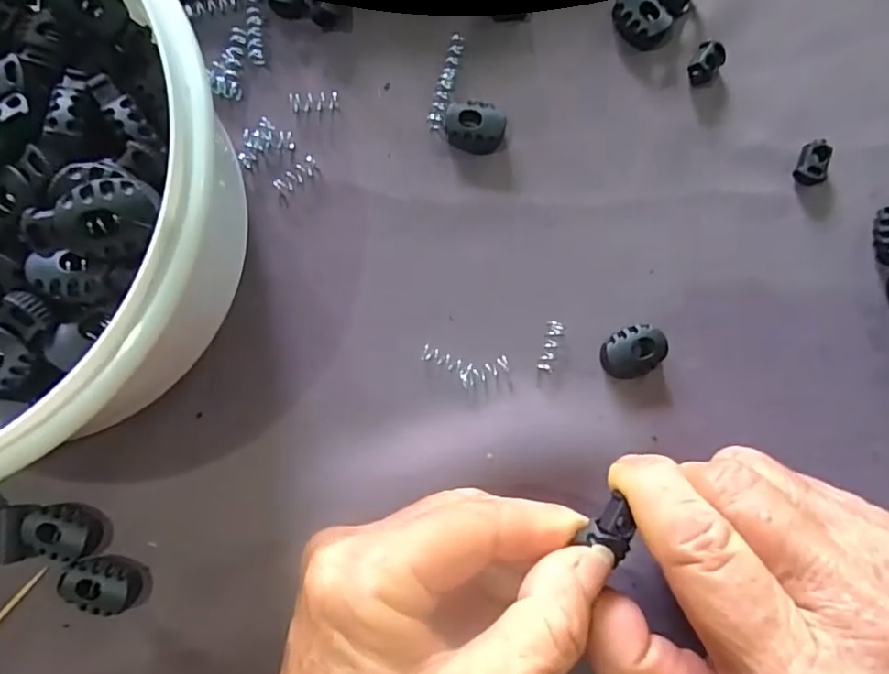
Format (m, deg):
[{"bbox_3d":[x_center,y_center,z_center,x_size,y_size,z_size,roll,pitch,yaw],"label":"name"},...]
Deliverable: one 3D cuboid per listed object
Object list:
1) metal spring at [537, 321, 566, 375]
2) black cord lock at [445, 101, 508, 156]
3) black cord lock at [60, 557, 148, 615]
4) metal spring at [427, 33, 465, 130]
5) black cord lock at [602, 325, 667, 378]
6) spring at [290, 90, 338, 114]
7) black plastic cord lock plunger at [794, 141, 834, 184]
[{"bbox_3d":[0.039,0.003,0.208,0.007,0.004,0.019,14,84,1],"label":"metal spring"},{"bbox_3d":[0.011,-0.075,0.211,0.021,0.010,0.017,0,84,0],"label":"black cord lock"},{"bbox_3d":[-0.114,0.083,0.195,0.022,0.011,0.018,14,84,1],"label":"black cord lock"},{"bbox_3d":[0.001,-0.095,0.215,0.006,0.004,0.037,16,84,2],"label":"metal spring"},{"bbox_3d":[0.066,0.005,0.204,0.023,0.008,0.017,-22,84,-2],"label":"black cord lock"},{"bbox_3d":[-0.048,-0.087,0.214,0.017,0.004,0.008,-6,84,-1],"label":"spring"},{"bbox_3d":[0.135,-0.064,0.212,0.009,0.007,0.015,19,84,2],"label":"black plastic cord lock plunger"}]

